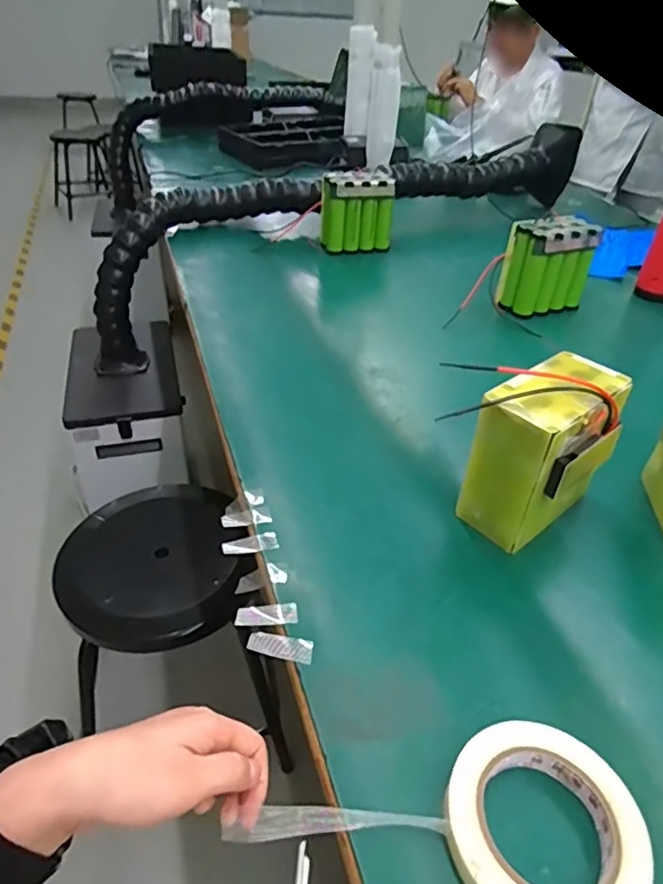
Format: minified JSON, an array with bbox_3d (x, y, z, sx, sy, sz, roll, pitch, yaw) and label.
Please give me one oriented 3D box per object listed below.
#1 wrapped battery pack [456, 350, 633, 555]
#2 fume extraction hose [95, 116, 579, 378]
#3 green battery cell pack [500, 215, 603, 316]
[{"bbox_3d":[0.208,0.009,0.546,0.139,0.144,0.090,-30,49,-35],"label":"wrapped battery pack"},{"bbox_3d":[0.023,-0.487,1.406,1.208,0.454,0.166,-12,41,-19],"label":"fume extraction hose"},{"bbox_3d":[0.375,-0.304,0.982,0.141,0.143,0.077,-7,39,-13],"label":"green battery cell pack"}]

